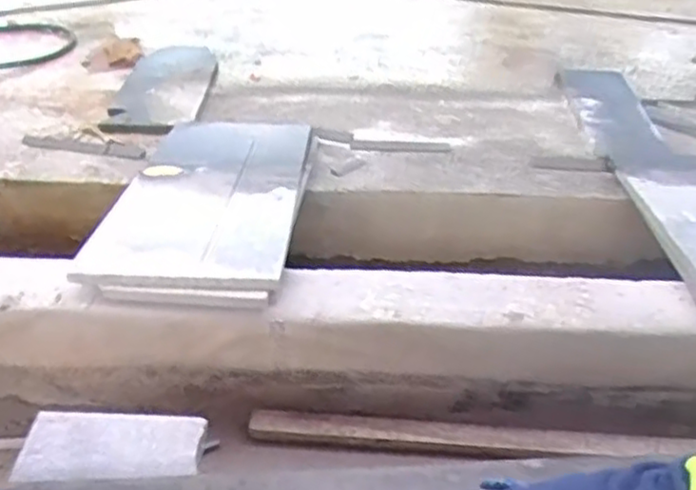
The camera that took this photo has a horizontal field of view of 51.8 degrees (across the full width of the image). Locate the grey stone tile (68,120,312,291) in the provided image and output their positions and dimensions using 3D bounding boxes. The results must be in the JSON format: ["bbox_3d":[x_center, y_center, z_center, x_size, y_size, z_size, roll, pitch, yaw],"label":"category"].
[{"bbox_3d":[-0.234,-0.108,1.254,0.293,0.034,0.618,3,30,-1],"label":"grey stone tile"}]

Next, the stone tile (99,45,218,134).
[{"bbox_3d":[-0.419,-0.372,1.668,0.198,0.032,0.433,2,35,1],"label":"stone tile"}]

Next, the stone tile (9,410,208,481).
[{"bbox_3d":[-0.266,0.226,0.806,0.196,0.016,0.090,1,35,0],"label":"stone tile"}]

